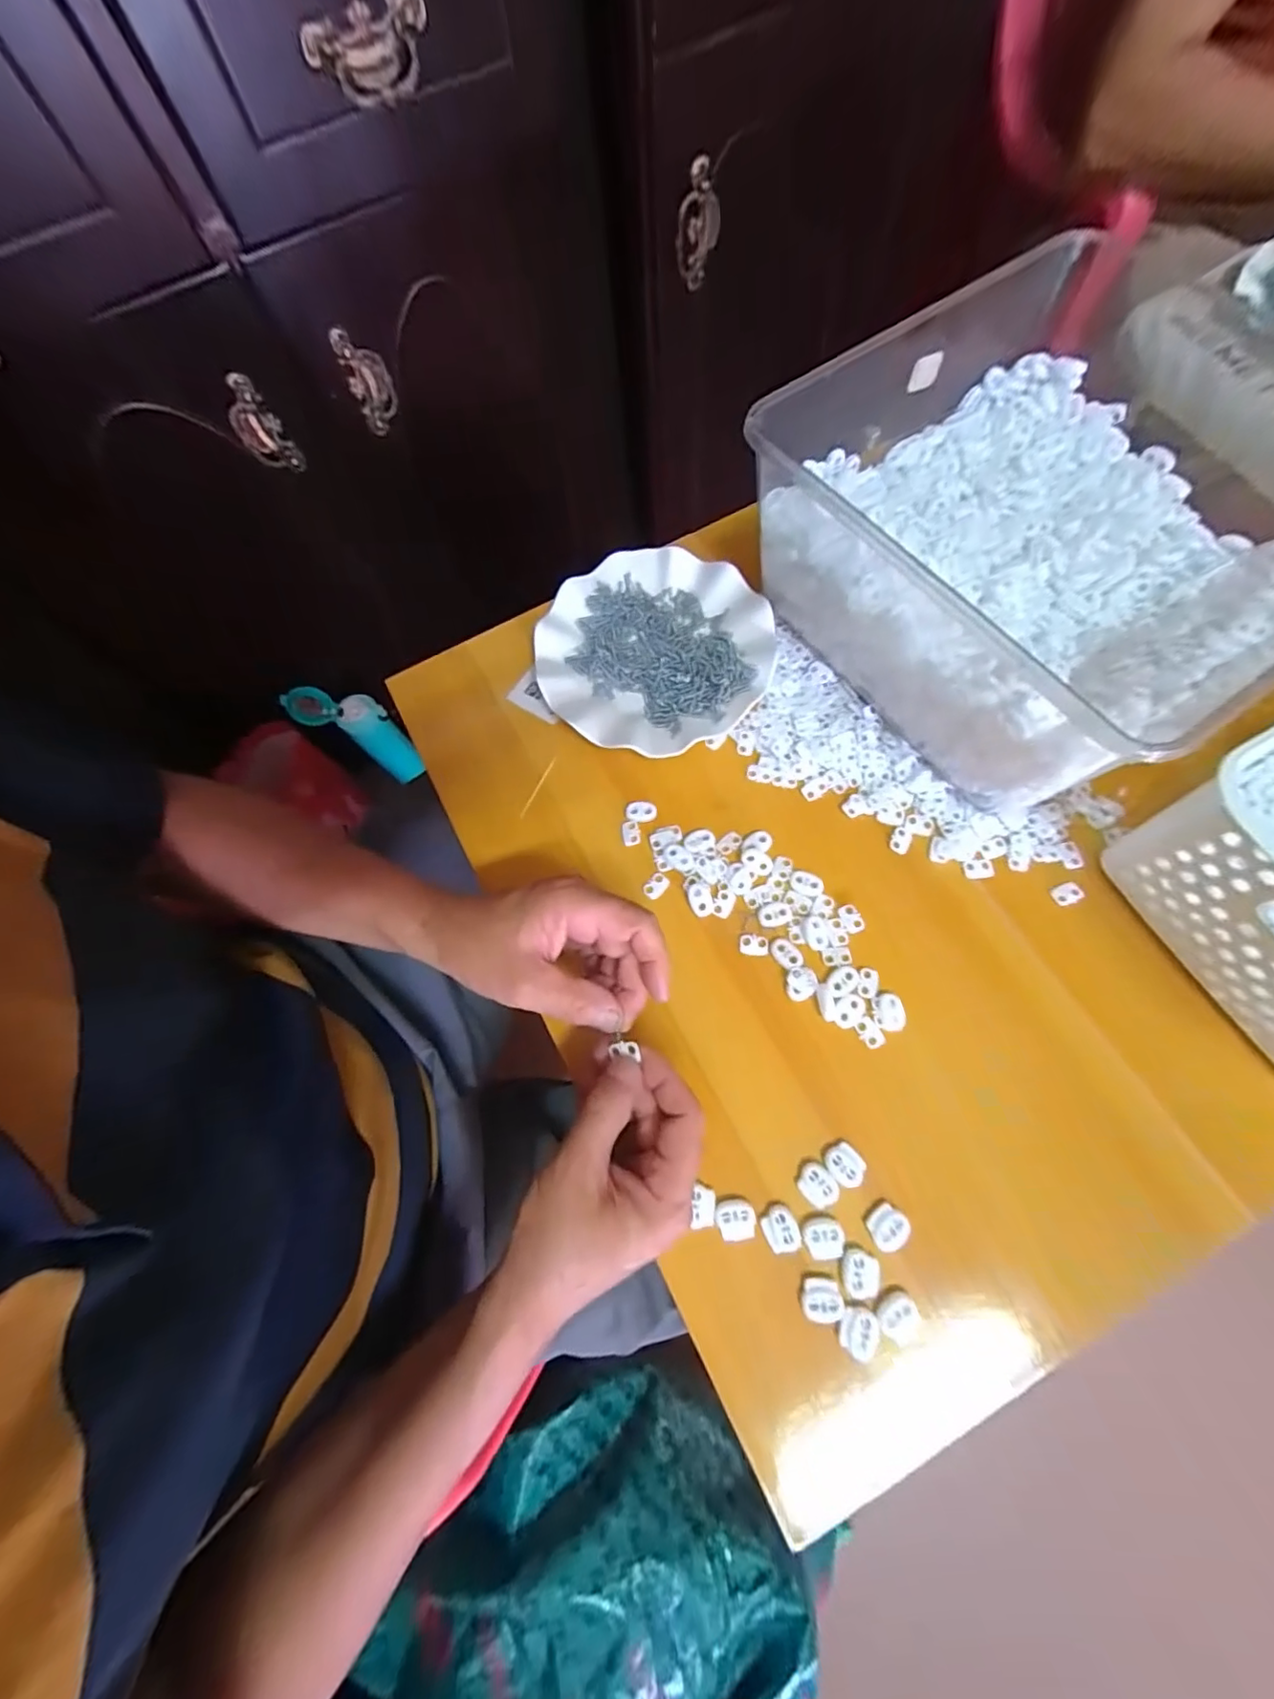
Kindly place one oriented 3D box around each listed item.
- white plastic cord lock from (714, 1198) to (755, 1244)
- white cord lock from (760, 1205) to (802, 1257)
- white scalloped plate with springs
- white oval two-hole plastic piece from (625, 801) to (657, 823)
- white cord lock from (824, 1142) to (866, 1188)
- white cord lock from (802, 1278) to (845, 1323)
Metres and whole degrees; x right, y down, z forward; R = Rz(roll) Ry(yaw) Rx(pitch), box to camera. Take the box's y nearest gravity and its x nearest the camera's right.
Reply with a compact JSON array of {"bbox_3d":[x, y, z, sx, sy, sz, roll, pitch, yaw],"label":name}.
[{"bbox_3d":[0.056,0.212,0.317,0.022,0.005,0.020,-10,71,-2],"label":"white plastic cord lock"},{"bbox_3d":[0.081,0.215,0.314,0.019,0.004,0.022,-22,72,-6],"label":"white cord lock"},{"bbox_3d":[0.013,-0.157,0.439,0.176,0.022,0.176,-1,71,1],"label":"white scalloped plate with springs"},{"bbox_3d":[0.003,-0.028,0.408,0.022,0.004,0.016,-8,71,-1],"label":"white oval two-hole plastic piece"},{"bbox_3d":[0.121,0.183,0.322,0.020,0.004,0.022,-37,74,-10],"label":"white cord lock"},{"bbox_3d":[0.101,0.245,0.301,0.021,0.005,0.018,2,71,2],"label":"white cord lock"}]

